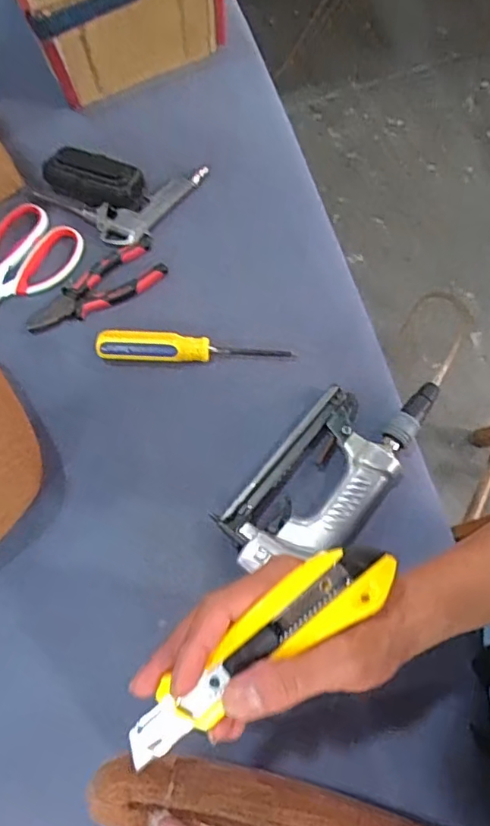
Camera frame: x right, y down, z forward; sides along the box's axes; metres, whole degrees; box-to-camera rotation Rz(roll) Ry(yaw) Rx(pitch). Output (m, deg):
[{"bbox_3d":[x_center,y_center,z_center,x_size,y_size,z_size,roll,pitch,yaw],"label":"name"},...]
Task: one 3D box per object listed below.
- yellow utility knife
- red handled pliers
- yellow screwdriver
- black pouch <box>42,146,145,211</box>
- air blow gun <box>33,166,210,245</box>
[{"bbox_3d":[0.005,0.121,0.295,0.163,0.017,0.034,-41,75,7],"label":"yellow utility knife"},{"bbox_3d":[-0.160,-0.131,0.626,0.155,0.011,0.056,-33,75,-6],"label":"red handled pliers"},{"bbox_3d":[-0.054,-0.068,0.599,0.189,0.028,0.031,0,74,3],"label":"yellow screwdriver"},{"bbox_3d":[-0.166,-0.264,0.656,0.113,0.029,0.058,18,76,9],"label":"black pouch"},{"bbox_3d":[-0.135,-0.227,0.653,0.190,0.020,0.078,-8,74,1],"label":"air blow gun"}]

